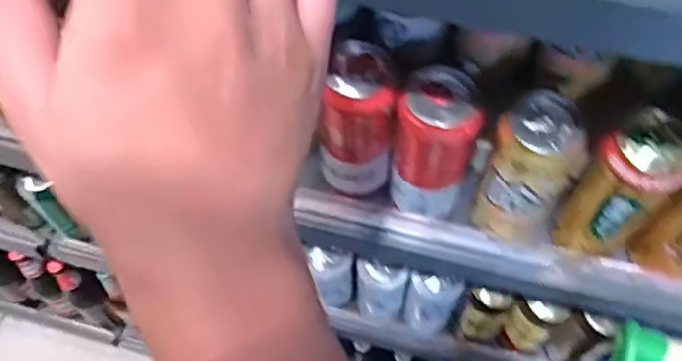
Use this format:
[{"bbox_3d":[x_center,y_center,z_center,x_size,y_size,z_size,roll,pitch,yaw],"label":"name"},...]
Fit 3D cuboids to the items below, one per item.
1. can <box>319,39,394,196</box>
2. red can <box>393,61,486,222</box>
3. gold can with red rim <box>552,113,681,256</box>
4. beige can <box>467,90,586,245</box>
[{"bbox_3d":[0.010,-0.049,0.559,0.058,0.138,0.062,-1,62,1],"label":"can"},{"bbox_3d":[0.079,-0.029,0.552,0.064,0.145,0.070,-1,62,1],"label":"red can"},{"bbox_3d":[0.226,0.010,0.531,0.065,0.144,0.060,-36,67,-16],"label":"gold can with red rim"},{"bbox_3d":[0.153,-0.007,0.535,0.065,0.137,0.068,-1,62,1],"label":"beige can"}]

